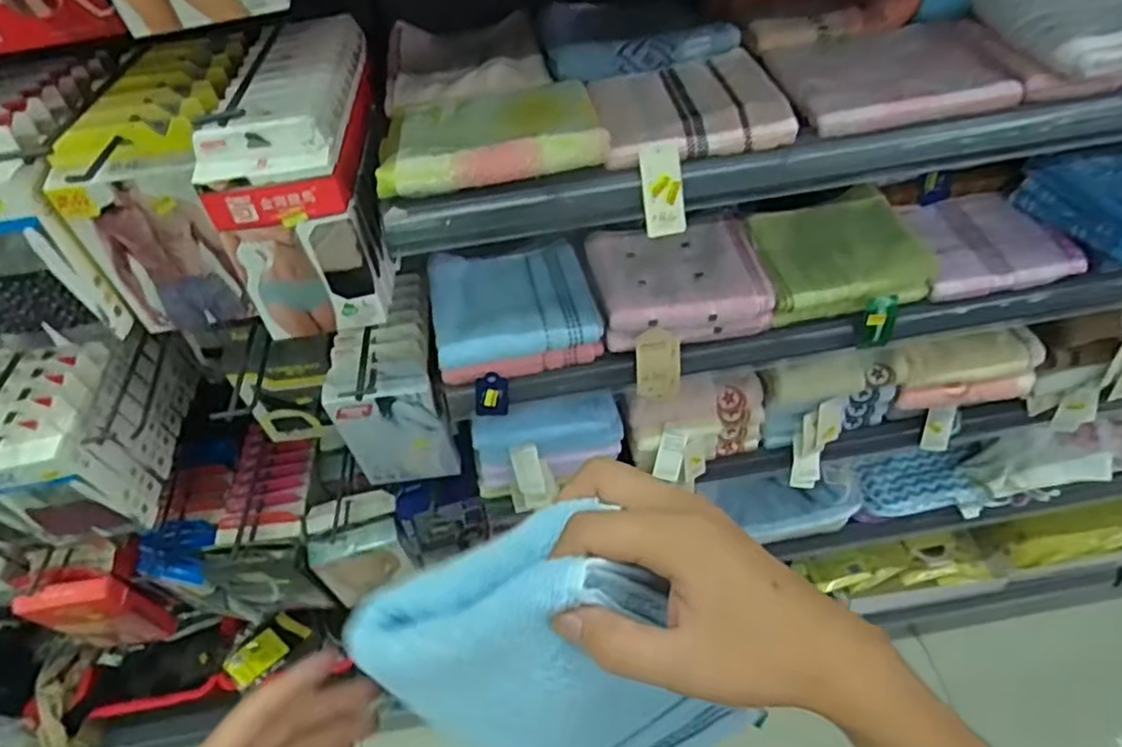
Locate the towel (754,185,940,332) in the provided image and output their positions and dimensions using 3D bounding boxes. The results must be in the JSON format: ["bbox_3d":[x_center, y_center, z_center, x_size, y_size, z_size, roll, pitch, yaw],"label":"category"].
[{"bbox_3d":[0.326,-0.147,0.808,0.185,0.054,0.157,-9,47,-2],"label":"towel"}]

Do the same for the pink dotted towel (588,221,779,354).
[{"bbox_3d":[0.135,-0.114,0.800,0.187,0.057,0.165,-11,47,-3],"label":"pink dotted towel"}]

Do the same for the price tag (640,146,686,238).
[{"bbox_3d":[0.093,-0.163,0.604,0.036,0.078,0.006,-8,22,1],"label":"price tag"}]

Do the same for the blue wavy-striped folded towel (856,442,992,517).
[{"bbox_3d":[0.647,0.191,1.209,0.200,0.049,0.114,-3,47,4],"label":"blue wavy-striped folded towel"}]

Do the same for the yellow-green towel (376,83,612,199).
[{"bbox_3d":[-0.068,-0.231,0.624,0.200,0.028,0.169,-9,47,-2],"label":"yellow-green towel"}]

